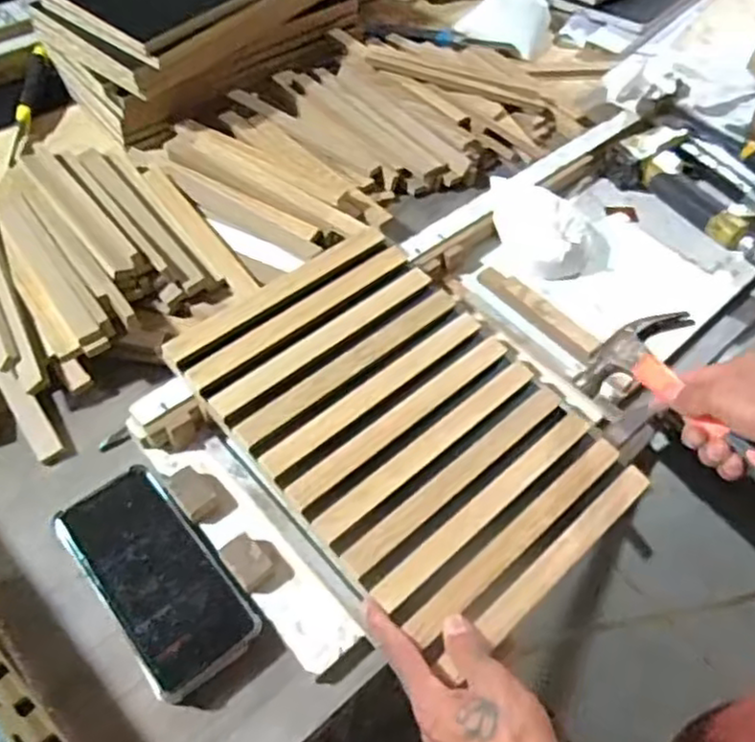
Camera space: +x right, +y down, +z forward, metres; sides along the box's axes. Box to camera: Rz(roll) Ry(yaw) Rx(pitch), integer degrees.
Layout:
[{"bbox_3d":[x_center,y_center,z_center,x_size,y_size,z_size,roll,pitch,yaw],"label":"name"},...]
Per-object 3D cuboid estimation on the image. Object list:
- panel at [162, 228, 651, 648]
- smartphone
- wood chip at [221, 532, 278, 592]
[{"bbox_3d":[0.034,0.033,0.573,0.259,0.018,0.331,-35,70,-26],"label":"panel"},{"bbox_3d":[-0.160,0.146,0.504,0.080,0.010,0.162,-33,66,-28],"label":"smartphone"},{"bbox_3d":[-0.096,0.140,0.511,0.025,0.017,0.038,-35,64,-26],"label":"wood chip"}]

